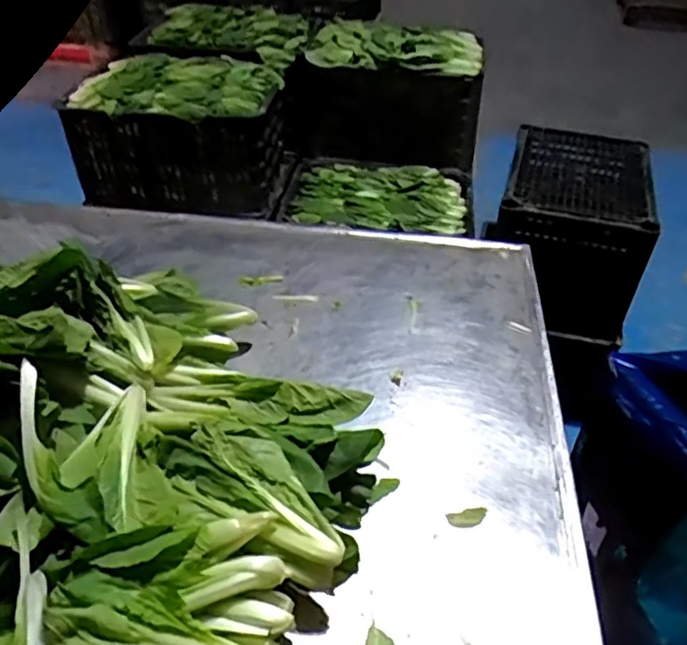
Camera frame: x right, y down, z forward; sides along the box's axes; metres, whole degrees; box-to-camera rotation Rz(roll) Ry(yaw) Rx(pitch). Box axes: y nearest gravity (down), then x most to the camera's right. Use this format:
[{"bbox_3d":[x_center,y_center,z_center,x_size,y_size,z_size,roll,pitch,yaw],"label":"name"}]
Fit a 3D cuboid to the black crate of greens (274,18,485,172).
[{"bbox_3d":[0.101,-0.573,1.582,0.487,0.298,0.271,15,42,16],"label":"black crate of greens"}]

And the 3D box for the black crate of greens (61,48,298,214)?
[{"bbox_3d":[-0.379,-0.458,1.524,0.458,0.276,0.295,6,40,5],"label":"black crate of greens"}]

